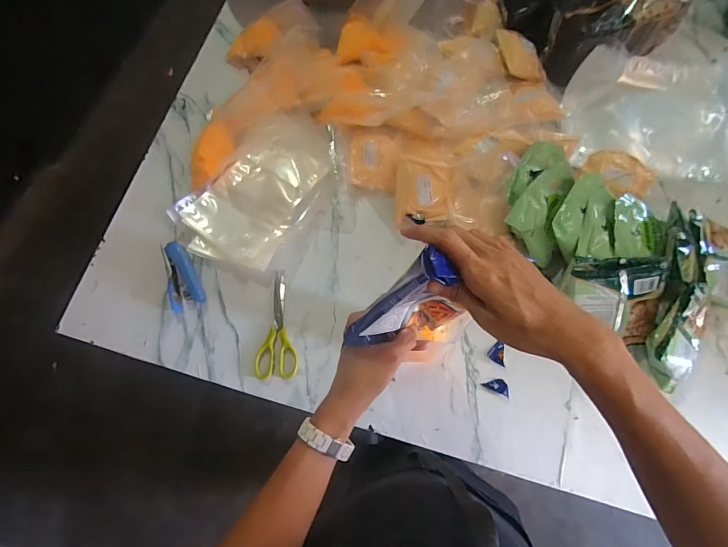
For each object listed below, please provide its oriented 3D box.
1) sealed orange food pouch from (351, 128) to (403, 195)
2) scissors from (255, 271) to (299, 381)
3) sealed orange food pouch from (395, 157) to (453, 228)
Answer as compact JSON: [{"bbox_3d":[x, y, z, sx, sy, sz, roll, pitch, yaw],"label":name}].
[{"bbox_3d":[0.021,-0.211,0.698,0.089,0.024,0.117,6,75,3],"label":"sealed orange food pouch"},{"bbox_3d":[-0.142,0.086,0.638,0.067,0.010,0.176,1,75,2],"label":"scissors"},{"bbox_3d":[0.103,-0.143,0.661,0.092,0.028,0.112,3,75,2],"label":"sealed orange food pouch"}]

